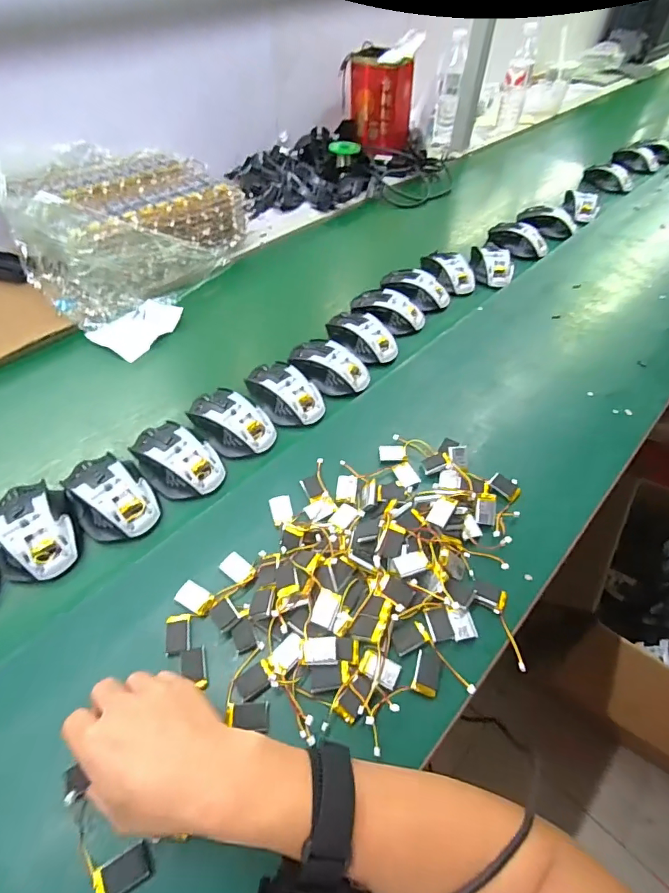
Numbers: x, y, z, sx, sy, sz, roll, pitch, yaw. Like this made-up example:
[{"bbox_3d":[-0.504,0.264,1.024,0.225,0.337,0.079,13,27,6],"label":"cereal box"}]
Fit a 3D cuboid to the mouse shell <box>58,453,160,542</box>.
[{"bbox_3d":[-0.236,0.048,0.475,0.076,0.033,0.113,-37,61,-27],"label":"mouse shell"}]

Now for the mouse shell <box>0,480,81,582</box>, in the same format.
[{"bbox_3d":[-0.298,0.080,0.446,0.075,0.032,0.102,-23,55,-19],"label":"mouse shell"}]

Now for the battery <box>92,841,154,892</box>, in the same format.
[{"bbox_3d":[-0.140,0.282,0.299,0.036,0.004,0.021,-22,69,-20],"label":"battery"}]

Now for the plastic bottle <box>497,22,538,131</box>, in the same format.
[{"bbox_3d":[0.498,-0.999,1.225,0.065,0.198,0.060,16,52,11],"label":"plastic bottle"}]

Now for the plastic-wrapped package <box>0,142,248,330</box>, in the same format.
[{"bbox_3d":[-0.360,-0.386,0.756,0.348,0.135,0.326,-37,61,-27],"label":"plastic-wrapped package"}]

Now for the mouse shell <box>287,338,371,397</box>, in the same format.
[{"bbox_3d":[-0.008,-0.109,0.608,0.104,0.031,0.073,37,59,25],"label":"mouse shell"}]

